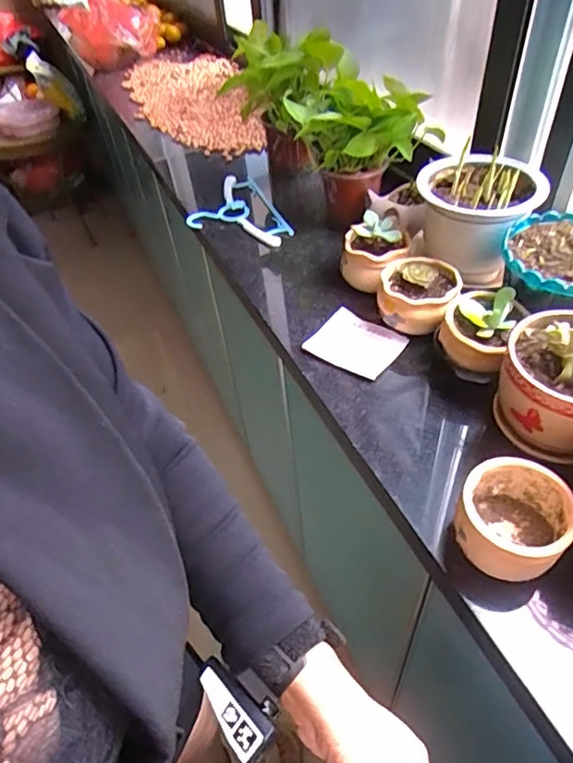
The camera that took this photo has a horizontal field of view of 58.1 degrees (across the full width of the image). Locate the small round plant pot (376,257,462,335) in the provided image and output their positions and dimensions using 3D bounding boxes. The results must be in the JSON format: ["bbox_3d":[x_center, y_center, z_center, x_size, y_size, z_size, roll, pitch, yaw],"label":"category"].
[{"bbox_3d":[0.167,-0.105,0.664,0.095,0.073,0.091,-3,43,2],"label":"small round plant pot"}]

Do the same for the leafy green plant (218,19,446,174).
[{"bbox_3d":[0.053,-0.436,0.807,0.179,0.130,0.362,-32,61,-26],"label":"leafy green plant"}]

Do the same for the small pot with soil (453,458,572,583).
[{"bbox_3d":[0.193,0.119,0.443,0.086,0.062,0.085,-3,43,2],"label":"small pot with soil"}]

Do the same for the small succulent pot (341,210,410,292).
[{"bbox_3d":[0.125,-0.177,0.719,0.076,0.102,0.072,-3,43,2],"label":"small succulent pot"}]

